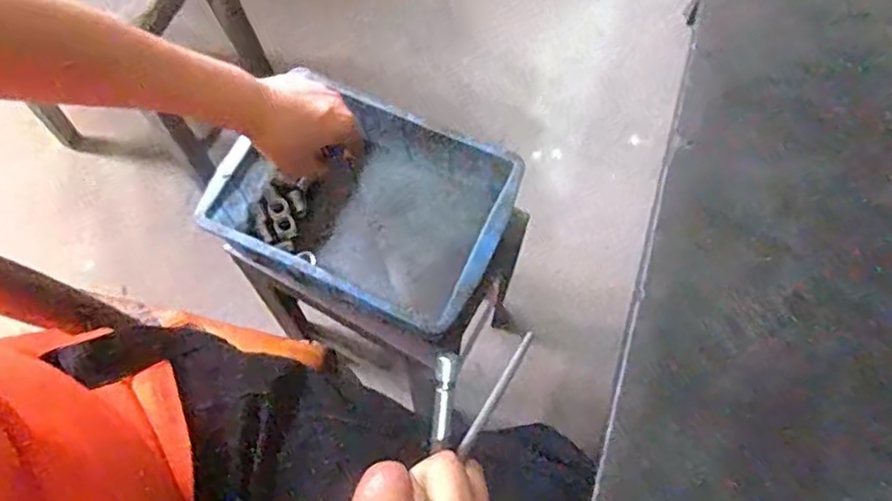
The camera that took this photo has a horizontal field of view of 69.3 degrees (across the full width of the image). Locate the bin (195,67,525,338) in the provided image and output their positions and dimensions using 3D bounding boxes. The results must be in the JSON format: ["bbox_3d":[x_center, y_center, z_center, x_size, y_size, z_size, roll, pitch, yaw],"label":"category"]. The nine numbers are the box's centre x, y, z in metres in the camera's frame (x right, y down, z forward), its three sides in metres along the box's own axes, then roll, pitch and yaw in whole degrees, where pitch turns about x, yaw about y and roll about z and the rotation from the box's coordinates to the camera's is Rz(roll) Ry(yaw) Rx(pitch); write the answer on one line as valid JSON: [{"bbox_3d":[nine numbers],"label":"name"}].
[{"bbox_3d":[-0.070,-0.037,0.598,0.243,0.087,0.179,21,68,13],"label":"bin"}]

